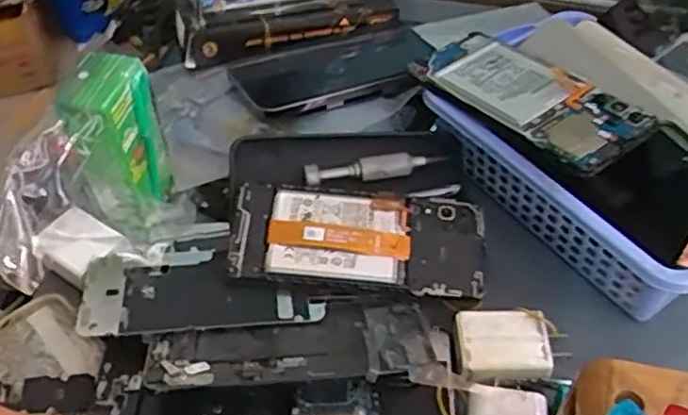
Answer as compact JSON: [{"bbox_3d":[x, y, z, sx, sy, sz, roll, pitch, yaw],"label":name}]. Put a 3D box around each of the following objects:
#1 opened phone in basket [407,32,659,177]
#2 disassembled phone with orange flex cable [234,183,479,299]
[{"bbox_3d":[0.118,-0.074,0.468,0.063,0.008,0.157,-32,48,-21],"label":"opened phone in basket"},{"bbox_3d":[0.009,0.019,0.454,0.156,0.014,0.066,3,51,4],"label":"disassembled phone with orange flex cable"}]

